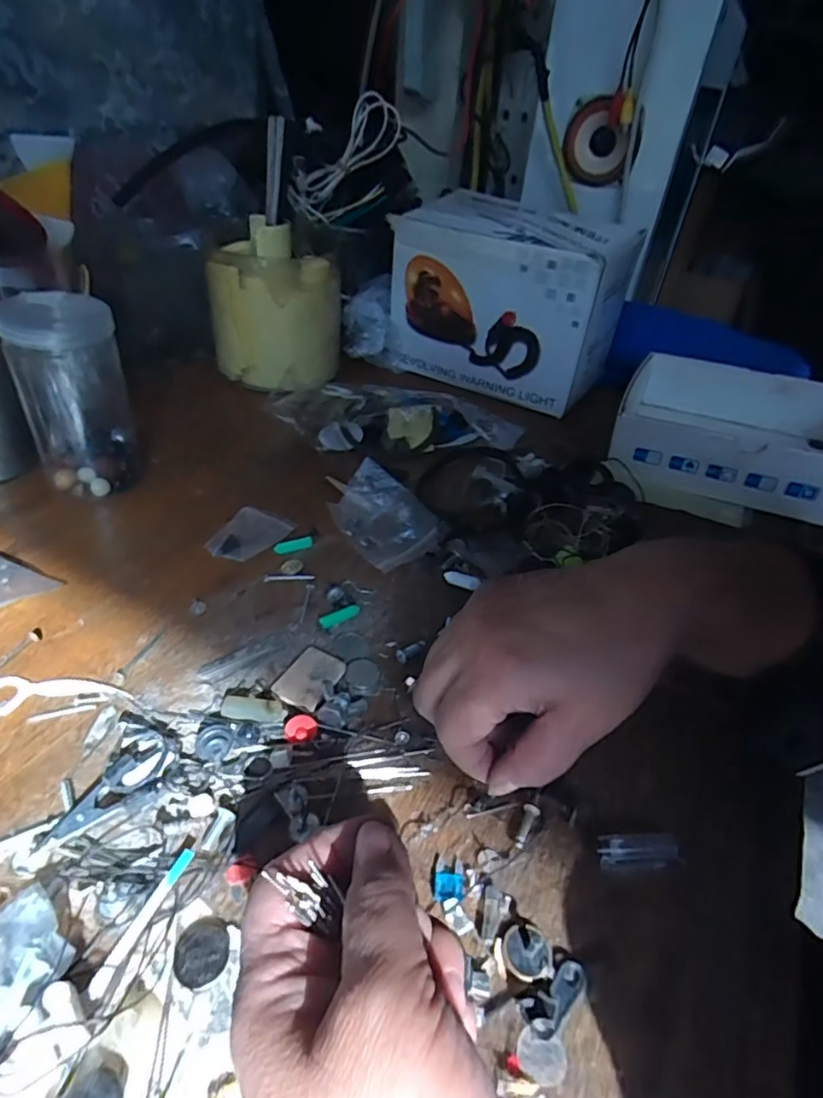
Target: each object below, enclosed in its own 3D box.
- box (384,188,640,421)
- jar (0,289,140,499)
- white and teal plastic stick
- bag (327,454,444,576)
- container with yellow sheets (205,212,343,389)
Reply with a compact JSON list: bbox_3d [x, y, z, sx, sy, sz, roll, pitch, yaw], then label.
[{"bbox_3d":[0.101,-0.249,0.593,0.202,0.145,0.152,26,43,24],"label":"box"},{"bbox_3d":[-0.226,-0.100,0.401,0.059,0.127,0.057,-6,40,-15],"label":"jar"},{"bbox_3d":[-0.100,0.138,0.221,0.005,0.005,0.052,18,40,15],"label":"white and teal plastic stick"},{"bbox_3d":[-0.018,-0.026,0.413,0.052,0.033,0.077,-19,45,-28],"label":"bag"},{"bbox_3d":[-0.127,-0.229,0.568,0.116,0.128,0.105,-1,39,-8],"label":"container with yellow sheets"}]

